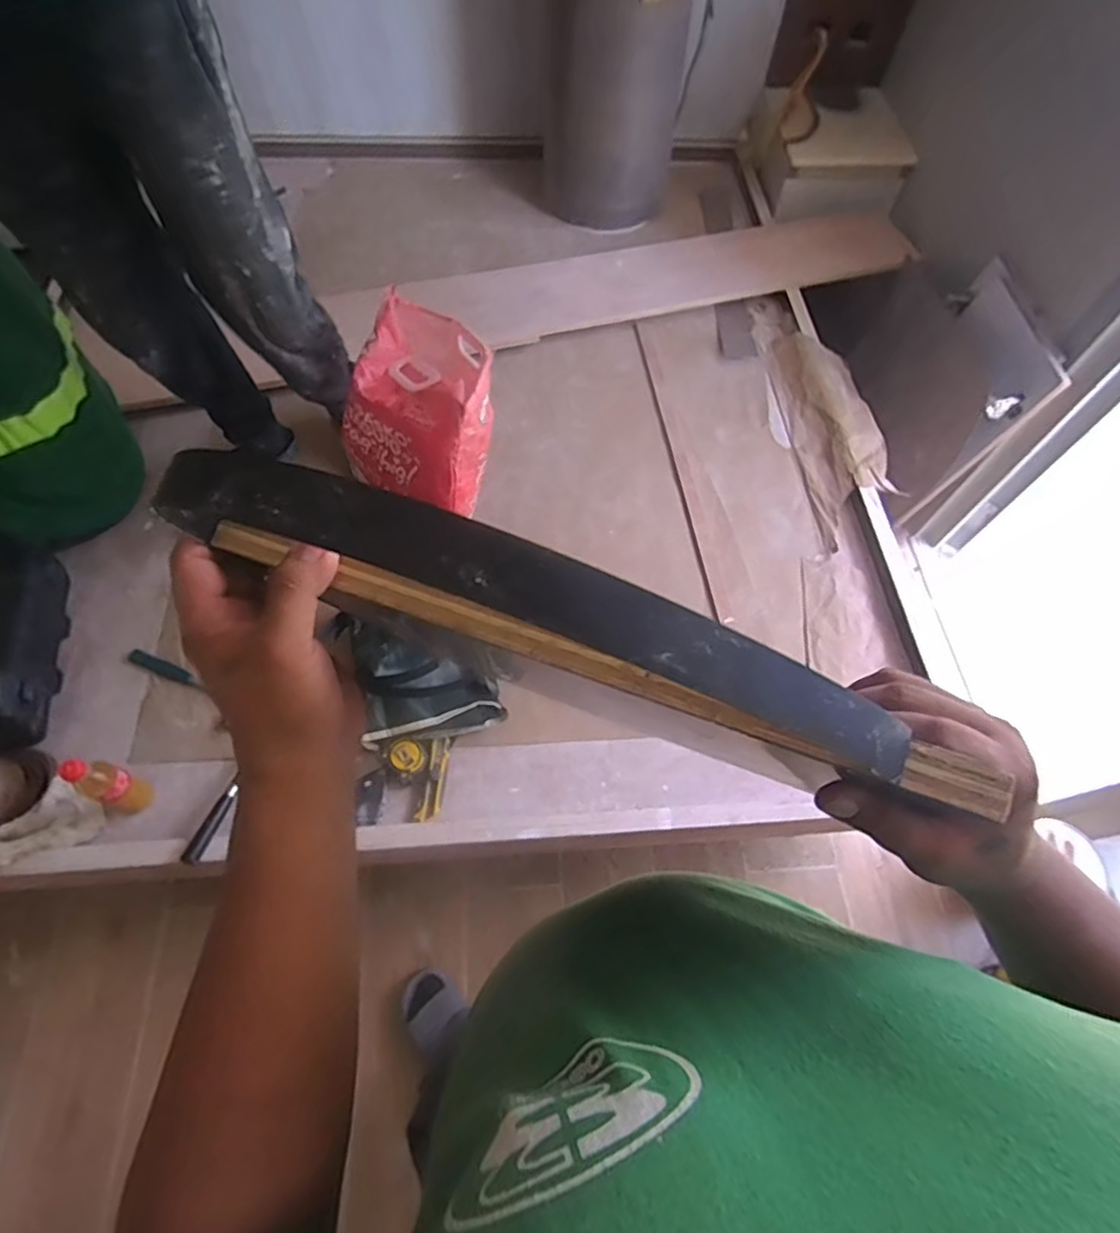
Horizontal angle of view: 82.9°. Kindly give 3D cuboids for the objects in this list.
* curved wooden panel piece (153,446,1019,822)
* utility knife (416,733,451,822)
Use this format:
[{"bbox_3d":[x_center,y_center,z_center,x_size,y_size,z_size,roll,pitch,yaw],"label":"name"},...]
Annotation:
[{"bbox_3d":[0.024,0.011,0.204,0.301,0.046,0.032,22,63,-10],"label":"curved wooden panel piece"},{"bbox_3d":[-0.210,0.275,1.074,0.034,0.020,0.140,9,63,2],"label":"utility knife"}]

